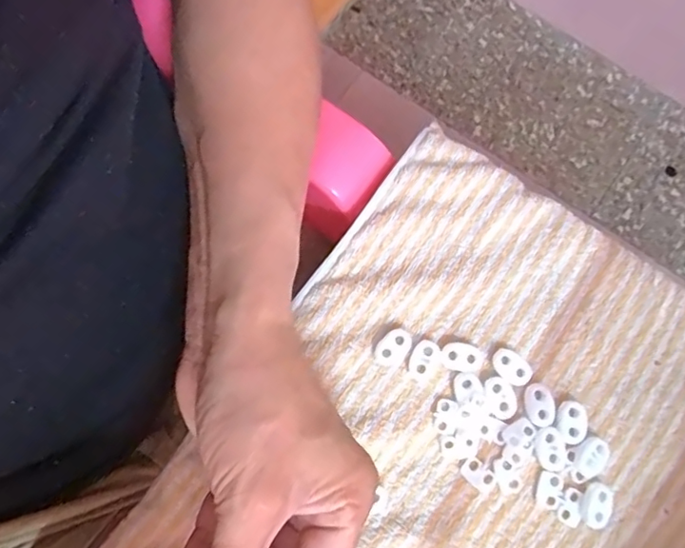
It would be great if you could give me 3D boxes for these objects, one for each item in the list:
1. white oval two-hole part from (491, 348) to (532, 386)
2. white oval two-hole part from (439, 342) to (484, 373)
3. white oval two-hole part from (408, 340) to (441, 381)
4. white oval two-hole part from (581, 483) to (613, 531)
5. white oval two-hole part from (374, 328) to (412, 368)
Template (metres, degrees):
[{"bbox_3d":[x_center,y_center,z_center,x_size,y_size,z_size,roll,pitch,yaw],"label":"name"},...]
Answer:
[{"bbox_3d":[0.093,0.051,0.304,0.022,0.004,0.015,38,81,6],"label":"white oval two-hole part"},{"bbox_3d":[0.066,0.046,0.305,0.024,0.004,0.015,7,79,1],"label":"white oval two-hole part"},{"bbox_3d":[0.044,0.047,0.306,0.014,0.004,0.022,28,80,5],"label":"white oval two-hole part"},{"bbox_3d":[0.134,0.122,0.290,0.016,0.004,0.022,27,80,5],"label":"white oval two-hole part"},{"bbox_3d":[0.028,0.041,0.307,0.016,0.004,0.023,42,81,7],"label":"white oval two-hole part"}]

